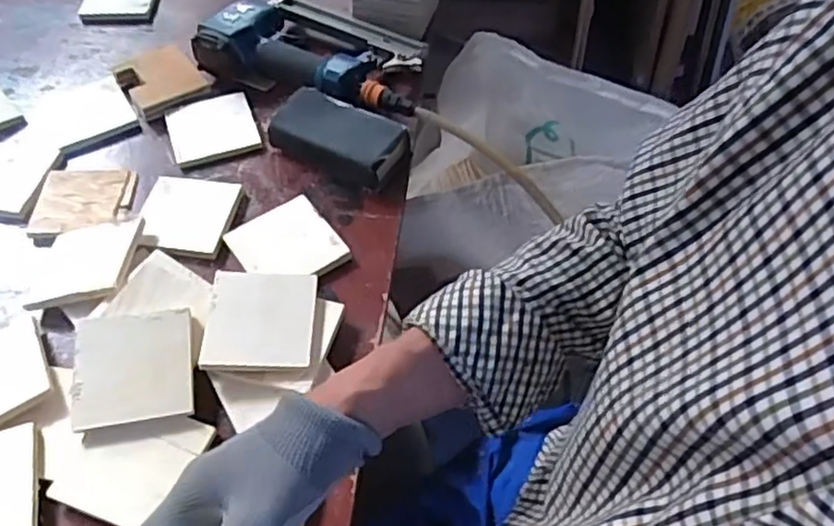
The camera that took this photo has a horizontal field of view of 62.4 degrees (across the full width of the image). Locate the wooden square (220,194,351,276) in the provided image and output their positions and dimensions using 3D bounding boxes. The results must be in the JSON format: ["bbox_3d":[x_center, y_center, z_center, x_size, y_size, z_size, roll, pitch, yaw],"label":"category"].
[{"bbox_3d":[-0.125,-0.017,0.664,0.089,0.009,0.096,-30,61,-20],"label":"wooden square"}]

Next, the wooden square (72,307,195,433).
[{"bbox_3d":[-0.231,0.083,0.560,0.091,0.013,0.093,-6,66,-7],"label":"wooden square"}]

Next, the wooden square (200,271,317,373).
[{"bbox_3d":[-0.133,0.047,0.590,0.087,0.008,0.094,5,53,-9],"label":"wooden square"}]

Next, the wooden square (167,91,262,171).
[{"bbox_3d":[-0.226,-0.153,0.759,0.092,0.014,0.098,-17,58,-13],"label":"wooden square"}]

